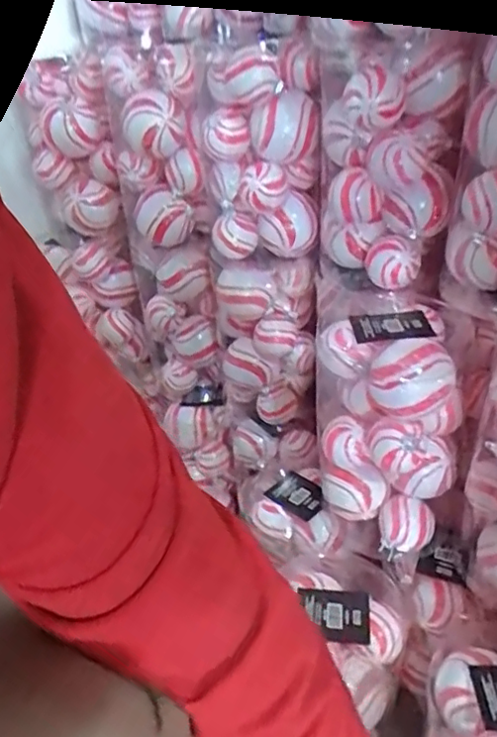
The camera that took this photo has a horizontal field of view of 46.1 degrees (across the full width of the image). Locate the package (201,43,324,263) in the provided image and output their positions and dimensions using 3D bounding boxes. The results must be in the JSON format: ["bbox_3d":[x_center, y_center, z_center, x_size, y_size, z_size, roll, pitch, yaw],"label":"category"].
[{"bbox_3d":[0.013,-0.208,0.587,0.113,0.199,0.081,-4,32,0],"label":"package"}]

